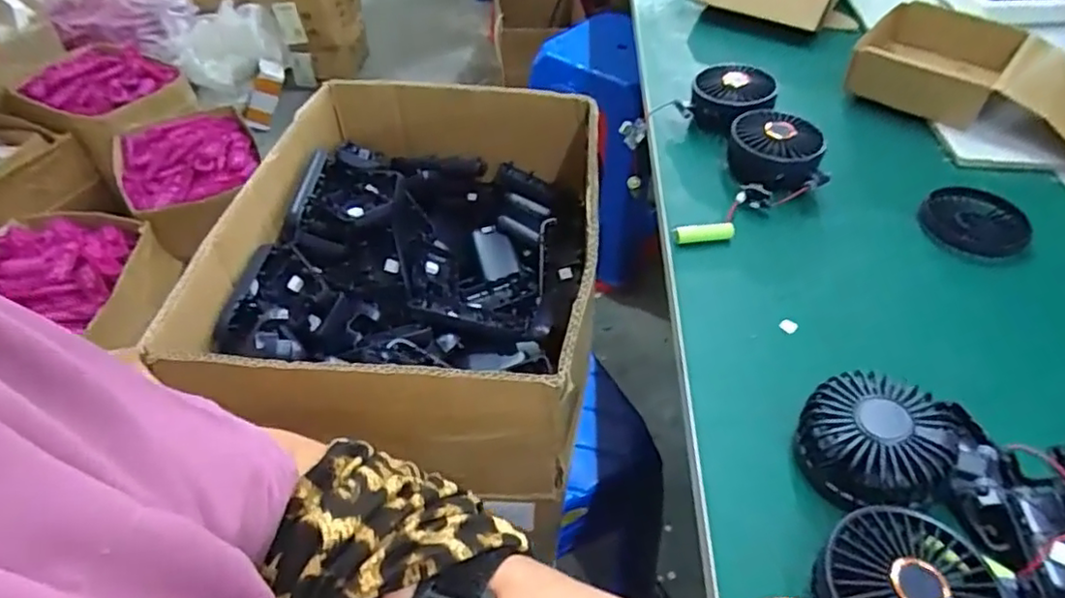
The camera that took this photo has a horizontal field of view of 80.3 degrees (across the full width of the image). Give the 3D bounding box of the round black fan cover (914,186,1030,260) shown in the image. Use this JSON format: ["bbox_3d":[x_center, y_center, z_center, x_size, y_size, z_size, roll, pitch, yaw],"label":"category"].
[{"bbox_3d":[0.398,-0.070,0.570,0.085,0.014,0.076,30,53,24],"label":"round black fan cover"}]

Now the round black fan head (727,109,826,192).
[{"bbox_3d":[0.233,-0.141,0.611,0.085,0.043,0.082,9,48,10],"label":"round black fan head"}]

